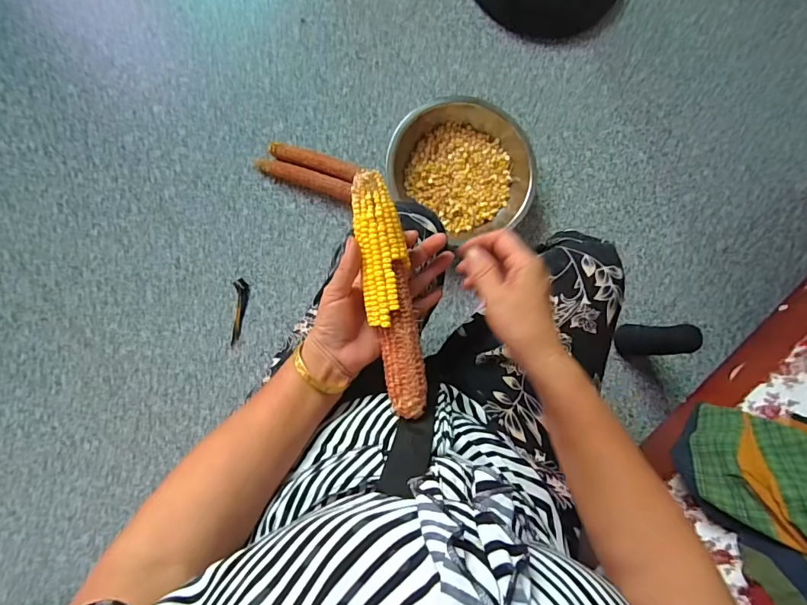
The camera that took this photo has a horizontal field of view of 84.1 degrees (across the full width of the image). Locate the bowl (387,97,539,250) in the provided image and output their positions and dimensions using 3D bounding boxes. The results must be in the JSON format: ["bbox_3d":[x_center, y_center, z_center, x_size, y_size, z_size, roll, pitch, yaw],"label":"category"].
[{"bbox_3d":[0.117,-0.256,0.862,0.266,0.073,0.257,1,85,-6],"label":"bowl"}]

